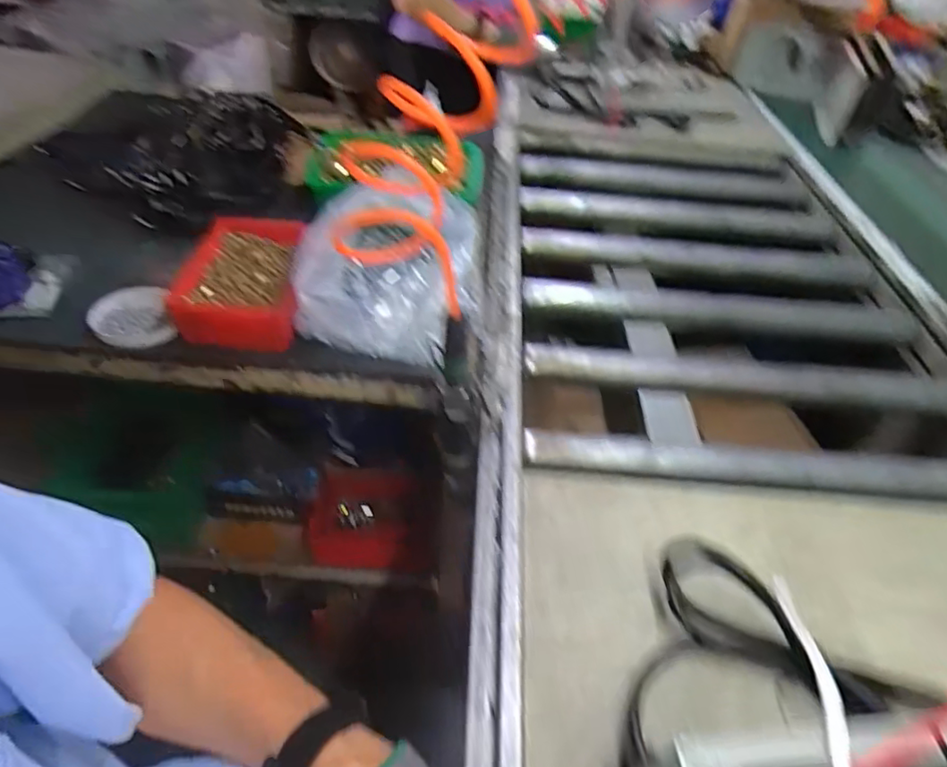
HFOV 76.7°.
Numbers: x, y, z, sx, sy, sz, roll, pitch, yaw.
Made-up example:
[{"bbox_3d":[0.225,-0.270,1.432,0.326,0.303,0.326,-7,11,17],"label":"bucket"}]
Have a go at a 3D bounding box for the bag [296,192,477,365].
[{"bbox_3d":[-0.098,-0.131,0.708,0.203,0.127,0.179,5,43,-1],"label":"bag"}]

